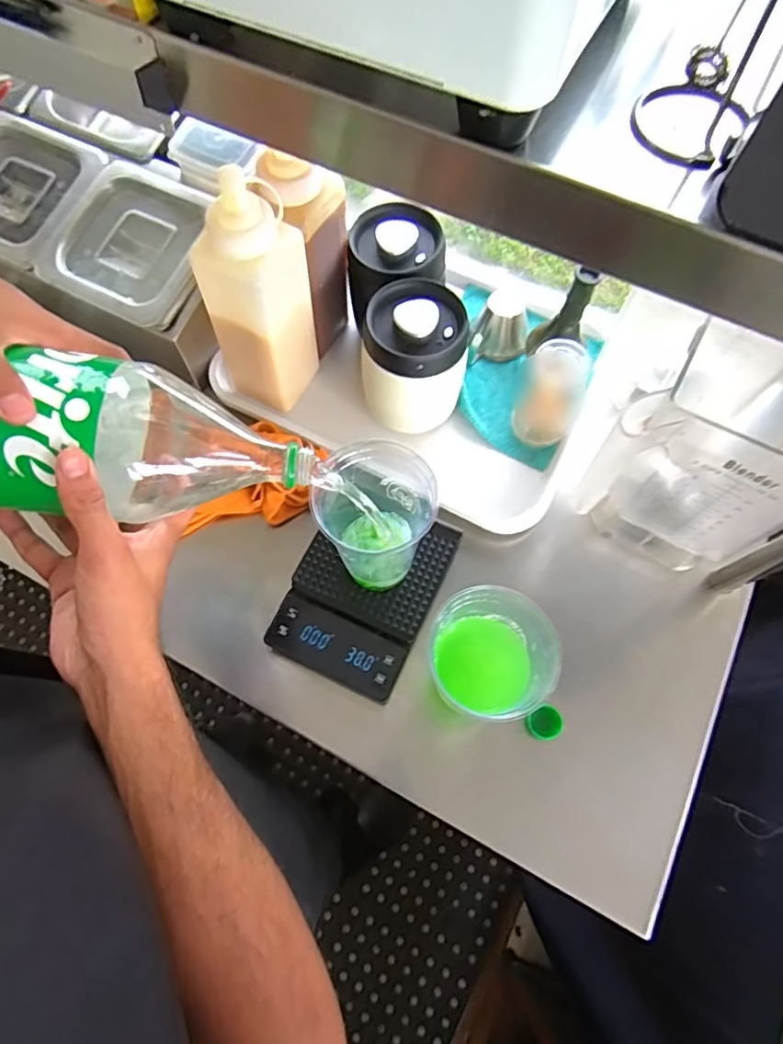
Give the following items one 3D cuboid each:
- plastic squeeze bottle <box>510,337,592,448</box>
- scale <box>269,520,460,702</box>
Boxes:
[{"bbox_3d":[0.165,-0.130,0.588,0.059,0.103,0.059,6,68,2],"label":"plastic squeeze bottle"},{"bbox_3d":[-0.027,0.068,0.564,0.129,0.027,0.178,24,70,9],"label":"scale"}]

